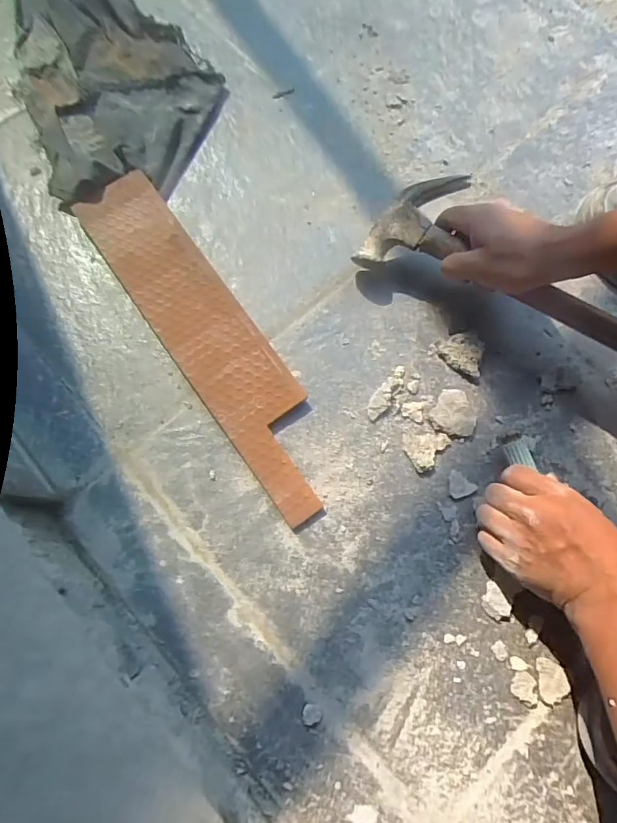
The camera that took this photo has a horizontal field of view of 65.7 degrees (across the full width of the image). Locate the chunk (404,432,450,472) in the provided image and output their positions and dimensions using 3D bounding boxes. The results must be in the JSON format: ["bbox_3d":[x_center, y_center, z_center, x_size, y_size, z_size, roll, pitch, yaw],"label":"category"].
[{"bbox_3d":[0.113,0.032,0.452,0.042,0.009,0.036,-30,77,-10],"label":"chunk"}]

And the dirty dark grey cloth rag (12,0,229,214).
[{"bbox_3d":[-0.273,-0.512,0.580,0.216,0.054,0.586,-21,75,-8],"label":"dirty dark grey cloth rag"}]

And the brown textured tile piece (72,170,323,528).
[{"bbox_3d":[-0.098,-0.079,0.469,0.083,0.006,0.394,-35,79,-8],"label":"brown textured tile piece"}]

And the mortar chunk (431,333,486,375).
[{"bbox_3d":[0.154,-0.061,0.477,0.050,0.016,0.036,40,76,9],"label":"mortar chunk"}]

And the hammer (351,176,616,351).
[{"bbox_3d":[0.218,-0.110,0.452,0.346,0.067,0.100,31,75,10],"label":"hammer"}]

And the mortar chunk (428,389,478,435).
[{"bbox_3d":[0.143,0.001,0.461,0.042,0.009,0.043,1,73,-2],"label":"mortar chunk"}]

